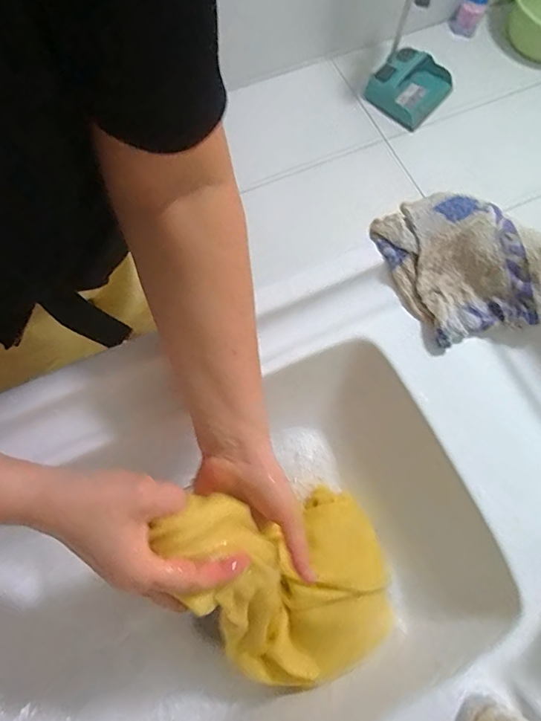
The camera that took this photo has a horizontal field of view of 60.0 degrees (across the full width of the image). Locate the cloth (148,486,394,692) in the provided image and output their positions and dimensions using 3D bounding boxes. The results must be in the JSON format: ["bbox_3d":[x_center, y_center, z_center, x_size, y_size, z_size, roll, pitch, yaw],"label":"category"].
[{"bbox_3d":[0.026,0.181,0.386,0.157,0.156,0.176,-25,74,-10],"label":"cloth"}]

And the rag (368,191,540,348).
[{"bbox_3d":[0.190,-0.086,0.449,0.120,0.049,0.173,-33,75,-12],"label":"rag"}]

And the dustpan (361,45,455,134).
[{"bbox_3d":[0.488,-0.972,1.659,0.248,0.119,0.248,36,74,10],"label":"dustpan"}]

